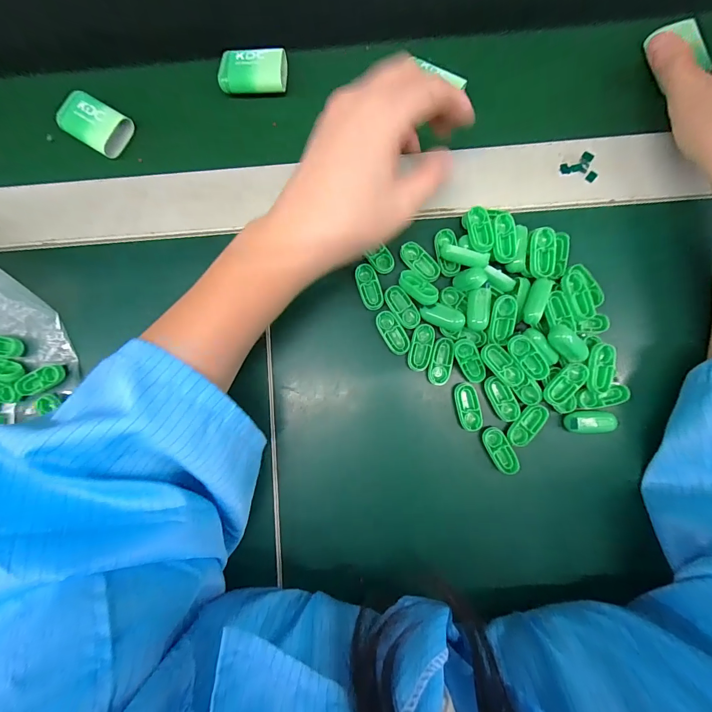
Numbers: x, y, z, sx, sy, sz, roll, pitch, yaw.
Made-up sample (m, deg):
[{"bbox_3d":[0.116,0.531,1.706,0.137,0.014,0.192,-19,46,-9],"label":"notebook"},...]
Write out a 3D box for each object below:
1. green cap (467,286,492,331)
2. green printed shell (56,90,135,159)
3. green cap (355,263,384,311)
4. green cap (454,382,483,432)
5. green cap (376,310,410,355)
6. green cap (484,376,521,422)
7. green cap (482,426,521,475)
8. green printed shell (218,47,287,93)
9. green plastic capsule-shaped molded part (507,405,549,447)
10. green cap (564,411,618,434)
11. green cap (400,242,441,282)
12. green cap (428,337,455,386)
[{"bbox_3d":[0.086,-0.032,0.250,0.015,0.007,0.028,1,86,3],"label":"green cap"},{"bbox_3d":[-0.208,-0.184,0.286,0.049,0.018,0.034,31,88,5],"label":"green printed shell"},{"bbox_3d":[0.010,-0.051,0.262,0.016,0.004,0.033,-20,85,2],"label":"green cap"},{"bbox_3d":[0.081,0.037,0.258,0.016,0.005,0.035,-13,85,2],"label":"green cap"},{"bbox_3d":[0.027,-0.017,0.263,0.016,0.005,0.034,-32,85,0],"label":"green cap"},{"bbox_3d":[0.105,0.030,0.253,0.017,0.013,0.035,-30,85,1],"label":"green cap"},{"bbox_3d":[0.103,0.068,0.255,0.016,0.004,0.034,-27,85,1],"label":"green cap"},{"bbox_3d":[-0.080,-0.220,0.278,0.050,0.011,0.034,1,86,3],"label":"green printed shell"},{"bbox_3d":[0.123,0.050,0.257,0.015,0.009,0.034,34,106,5],"label":"green plastic capsule-shaped molded part"},{"bbox_3d":[0.164,0.046,0.250,0.034,0.007,0.015,-4,86,3],"label":"green cap"},{"bbox_3d":[0.047,-0.069,0.261,0.034,0.004,0.016,44,89,5],"label":"green cap"},{"bbox_3d":[0.062,0.004,0.259,0.014,0.005,0.034,12,87,4],"label":"green cap"}]

